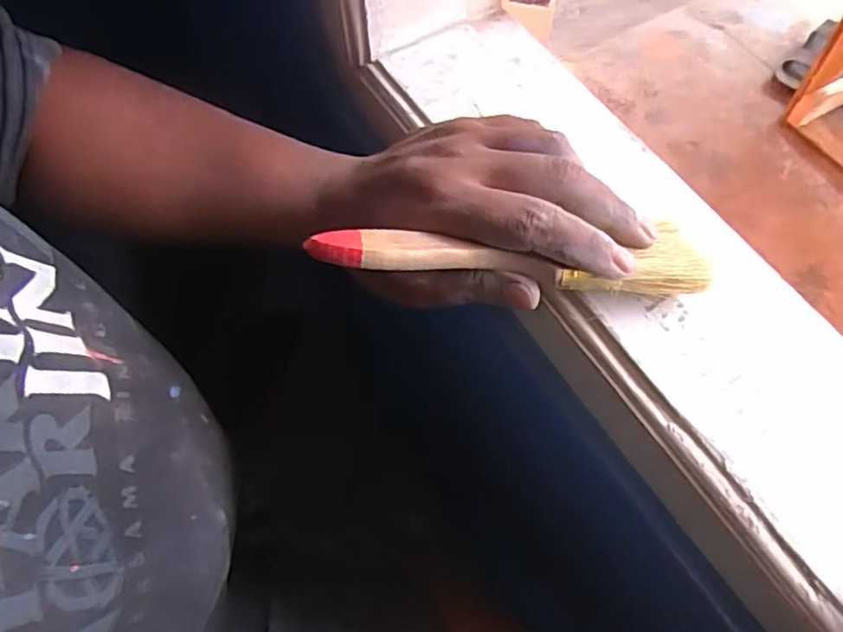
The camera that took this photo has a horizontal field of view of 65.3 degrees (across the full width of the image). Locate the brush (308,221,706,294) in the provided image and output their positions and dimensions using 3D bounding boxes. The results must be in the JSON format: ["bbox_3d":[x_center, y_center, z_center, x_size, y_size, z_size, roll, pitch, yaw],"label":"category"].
[{"bbox_3d":[0.040,-0.027,0.283,0.168,0.011,0.031,3,62,-5],"label":"brush"}]

